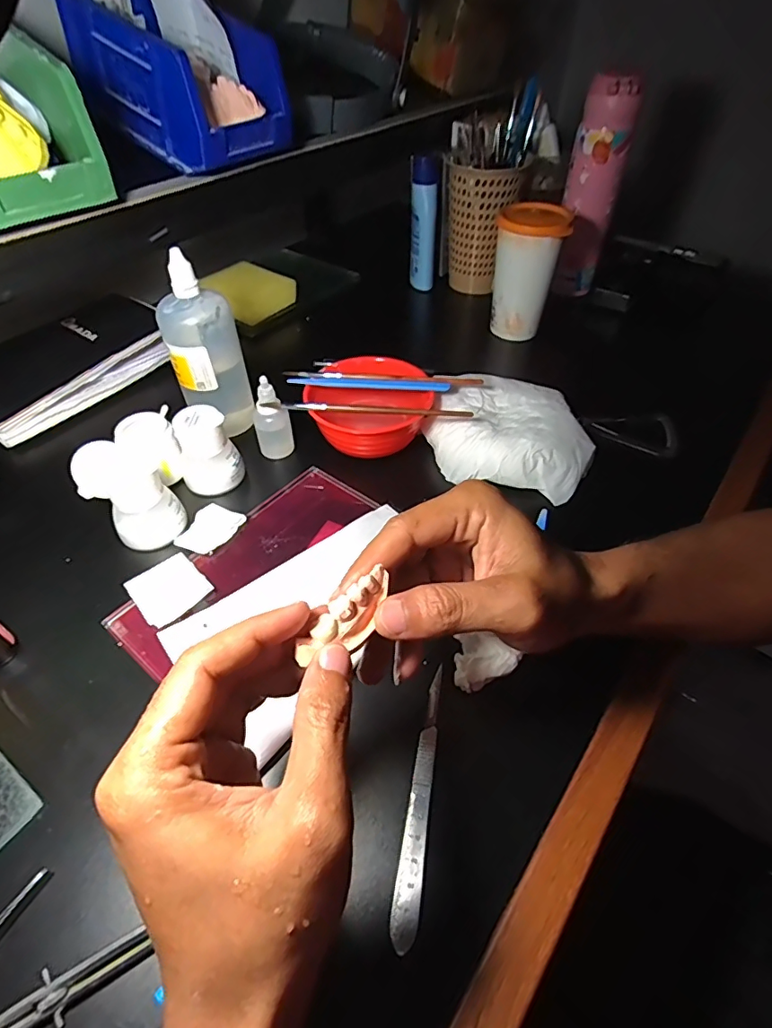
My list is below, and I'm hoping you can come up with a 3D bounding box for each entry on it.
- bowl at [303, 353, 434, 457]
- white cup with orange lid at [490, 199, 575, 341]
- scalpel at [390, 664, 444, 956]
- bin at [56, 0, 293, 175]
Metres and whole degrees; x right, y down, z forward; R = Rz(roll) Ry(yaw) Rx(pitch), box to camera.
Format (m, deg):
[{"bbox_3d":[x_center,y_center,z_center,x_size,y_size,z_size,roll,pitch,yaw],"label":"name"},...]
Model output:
[{"bbox_3d":[-0.018,-0.099,0.463,0.108,0.047,0.095,-11,50,-10],"label":"bowl"},{"bbox_3d":[0.153,-0.269,0.569,0.071,0.124,0.069,9,49,6],"label":"white cup with orange lid"},{"bbox_3d":[0.018,0.149,0.275,0.013,0.008,0.133,8,49,6],"label":"scalpel"},{"bbox_3d":[-0.175,-0.375,0.431,0.161,0.100,0.093,29,54,22],"label":"bin"}]

